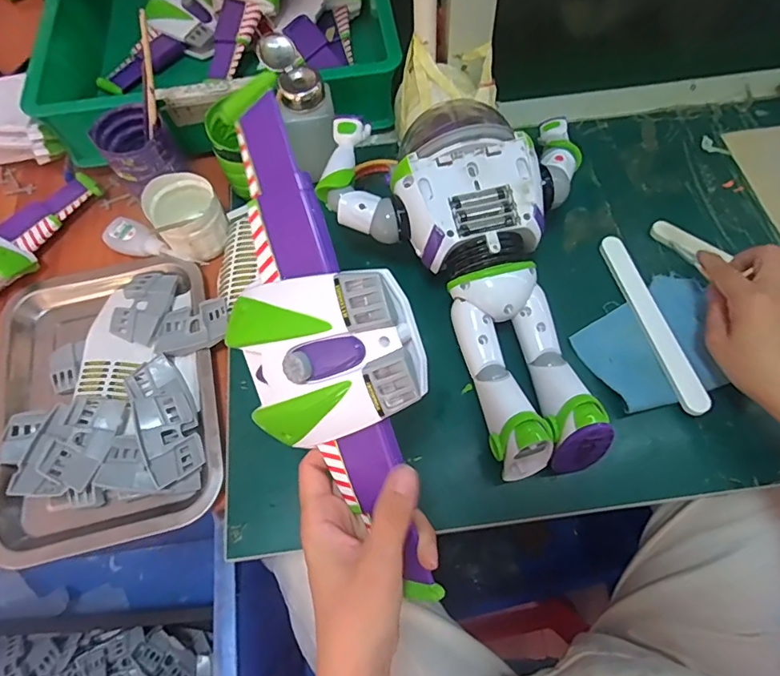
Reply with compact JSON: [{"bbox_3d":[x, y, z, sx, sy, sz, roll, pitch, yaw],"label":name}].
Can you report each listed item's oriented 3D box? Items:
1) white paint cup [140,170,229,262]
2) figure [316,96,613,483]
[{"bbox_3d":[-0.193,-0.115,0.476,0.065,0.050,0.071,-28,67,-10],"label":"white paint cup"},{"bbox_3d":[0.092,-0.068,0.415,0.238,0.085,0.352,-19,79,-6],"label":"figure"}]

